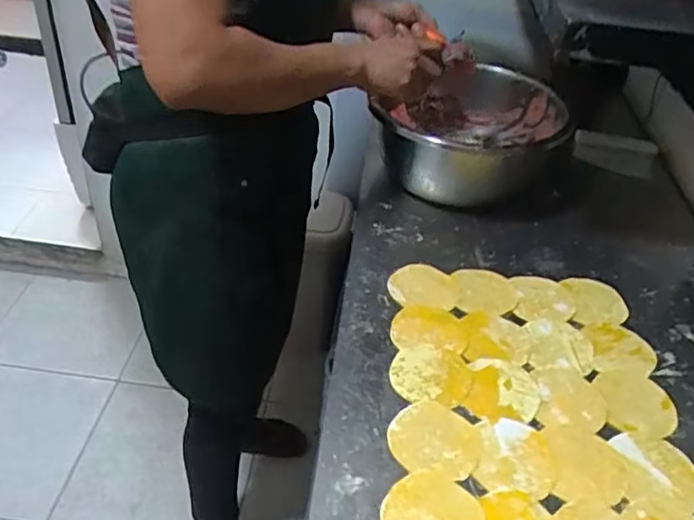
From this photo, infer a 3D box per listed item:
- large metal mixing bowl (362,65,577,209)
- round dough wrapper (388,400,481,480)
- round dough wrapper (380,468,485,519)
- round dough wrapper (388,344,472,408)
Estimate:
[{"bbox_3d":[0.174,-0.182,0.879,0.237,0.143,0.232,4,41,-3],"label":"large metal mixing bowl"},{"bbox_3d":[0.082,0.165,0.566,0.083,0.004,0.077,4,41,-3],"label":"round dough wrapper"},{"bbox_3d":[0.073,0.215,0.503,0.081,0.004,0.081,4,41,-3],"label":"round dough wrapper"},{"bbox_3d":[0.087,0.117,0.628,0.082,0.005,0.077,4,41,-3],"label":"round dough wrapper"}]

